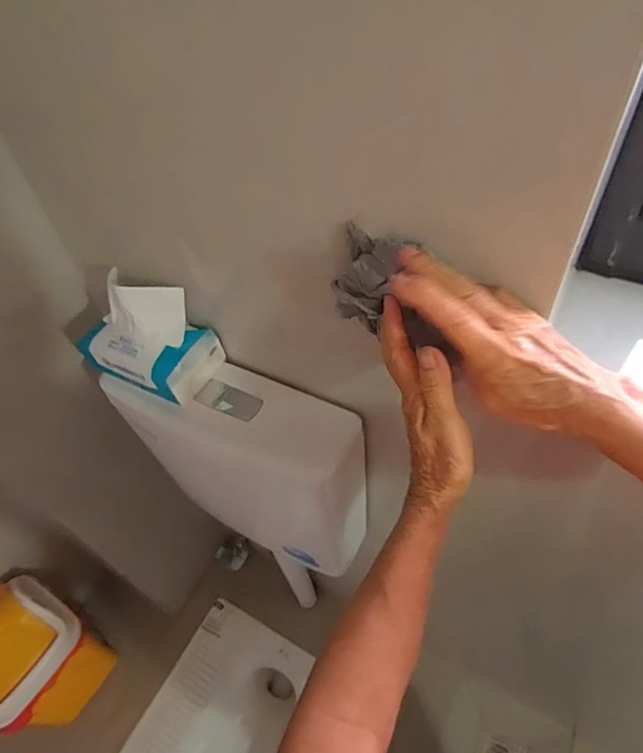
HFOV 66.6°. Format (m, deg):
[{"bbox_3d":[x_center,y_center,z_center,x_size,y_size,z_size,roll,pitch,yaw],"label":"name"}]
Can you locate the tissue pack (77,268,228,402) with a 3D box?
[{"bbox_3d":[-0.217,-0.048,0.593,0.159,0.109,0.092,16,54,19],"label":"tissue pack"}]

